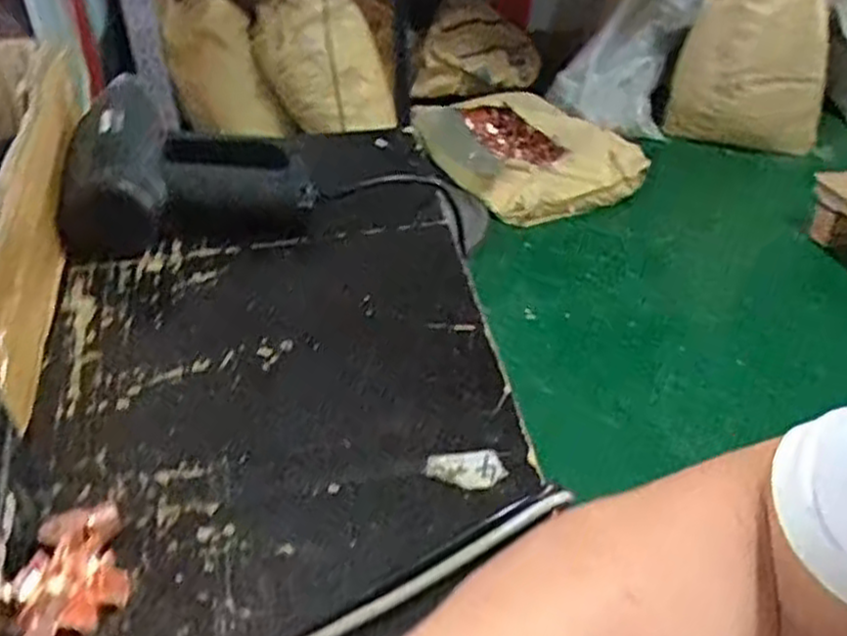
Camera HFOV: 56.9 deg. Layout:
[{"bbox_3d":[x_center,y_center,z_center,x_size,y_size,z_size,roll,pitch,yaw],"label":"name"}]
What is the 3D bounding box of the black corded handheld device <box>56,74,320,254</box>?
[{"bbox_3d":[-0.179,-0.113,0.608,0.180,0.073,0.138,-4,38,-3],"label":"black corded handheld device"}]

